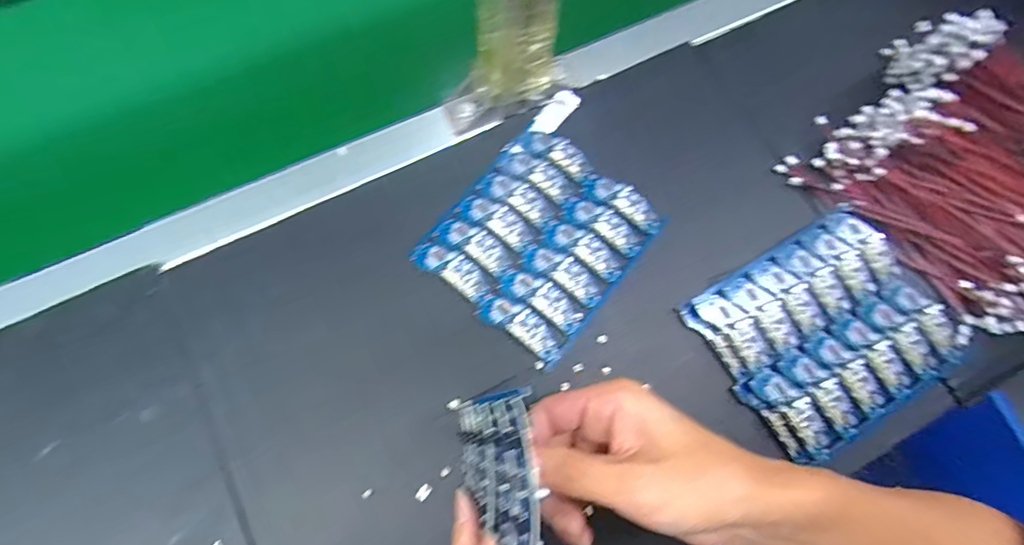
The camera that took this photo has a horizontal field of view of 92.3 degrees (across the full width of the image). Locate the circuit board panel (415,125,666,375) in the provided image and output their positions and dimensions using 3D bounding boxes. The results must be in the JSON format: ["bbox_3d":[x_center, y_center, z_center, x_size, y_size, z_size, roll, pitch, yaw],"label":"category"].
[{"bbox_3d":[0.024,-0.027,0.385,0.135,0.007,0.150,38,77,8],"label":"circuit board panel"}]

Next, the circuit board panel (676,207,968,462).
[{"bbox_3d":[0.238,0.038,0.367,0.169,0.010,0.134,-30,76,-9],"label":"circuit board panel"}]

